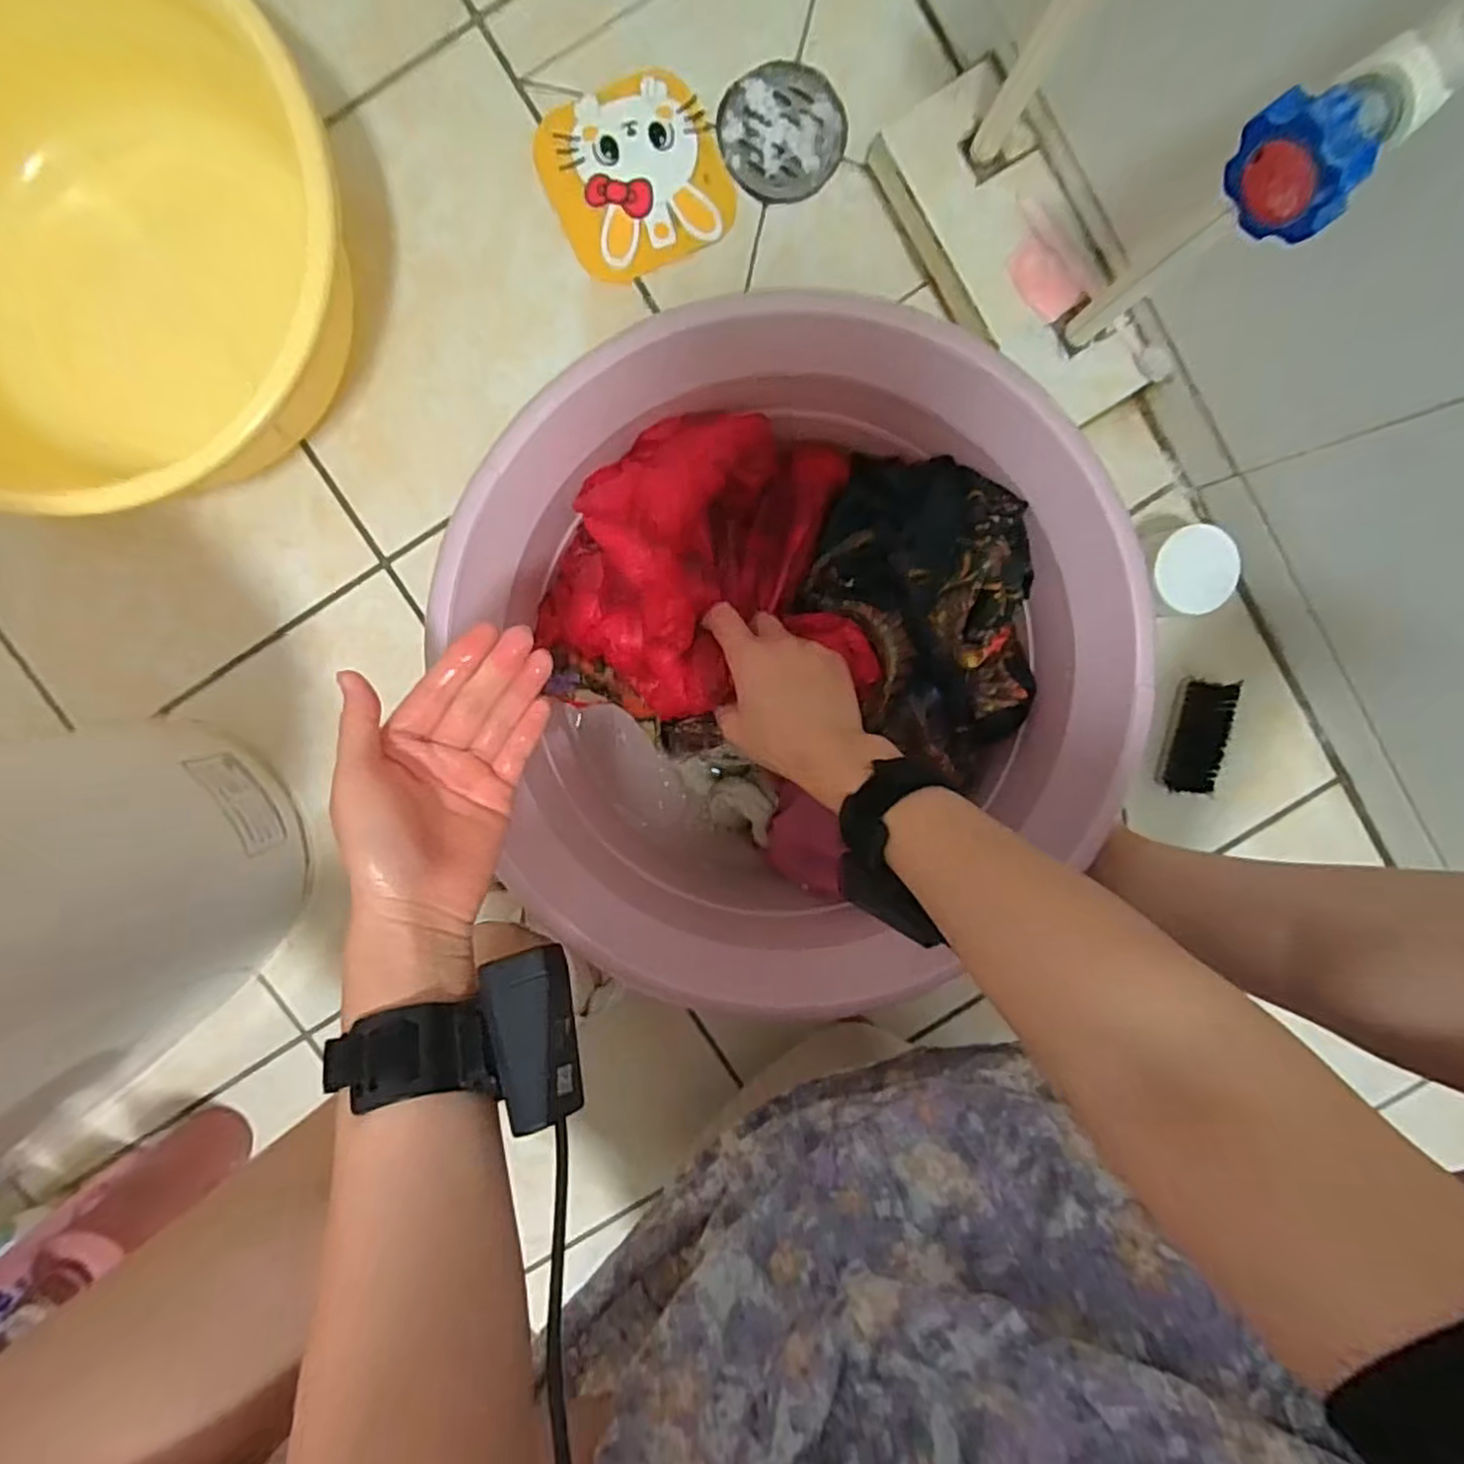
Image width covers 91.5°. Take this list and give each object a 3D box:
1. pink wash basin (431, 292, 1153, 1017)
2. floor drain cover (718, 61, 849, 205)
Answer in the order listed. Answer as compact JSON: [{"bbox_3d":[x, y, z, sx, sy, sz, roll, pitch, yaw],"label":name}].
[{"bbox_3d":[0.030,-0.064,0.514,0.428,0.143,0.395,0,97,-1],"label":"pink wash basin"},{"bbox_3d":[0.042,-0.495,0.589,0.101,0.004,0.101,-16,97,1],"label":"floor drain cover"}]

